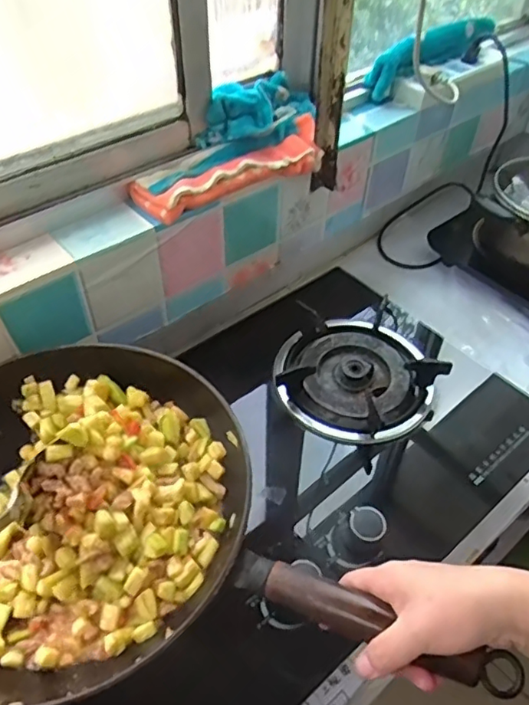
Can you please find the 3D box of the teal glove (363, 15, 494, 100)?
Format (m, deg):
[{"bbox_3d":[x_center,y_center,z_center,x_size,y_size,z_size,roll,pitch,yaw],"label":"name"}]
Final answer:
[{"bbox_3d":[0.285,-0.501,0.931,0.290,0.067,0.052,-34,56,-28],"label":"teal glove"}]

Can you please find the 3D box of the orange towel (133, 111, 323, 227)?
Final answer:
[{"bbox_3d":[-0.036,-0.229,0.704,0.269,0.034,0.071,-29,54,-25],"label":"orange towel"}]

